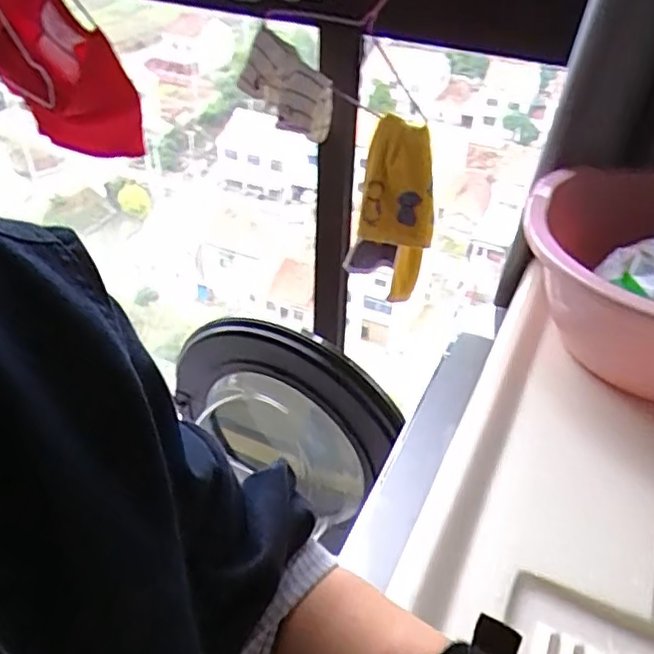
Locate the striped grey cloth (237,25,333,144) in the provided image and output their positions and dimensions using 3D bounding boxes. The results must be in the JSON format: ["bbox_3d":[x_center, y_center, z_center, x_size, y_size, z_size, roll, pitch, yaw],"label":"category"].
[{"bbox_3d":[-0.057,-0.354,0.966,0.120,0.139,0.085,32,47,33],"label":"striped grey cloth"}]

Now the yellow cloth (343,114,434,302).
[{"bbox_3d":[0.099,-0.173,0.997,0.127,0.275,0.111,6,38,5],"label":"yellow cloth"}]

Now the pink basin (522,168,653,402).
[{"bbox_3d":[0.366,-0.034,0.678,0.316,0.146,0.316,1,38,-1],"label":"pink basin"}]

